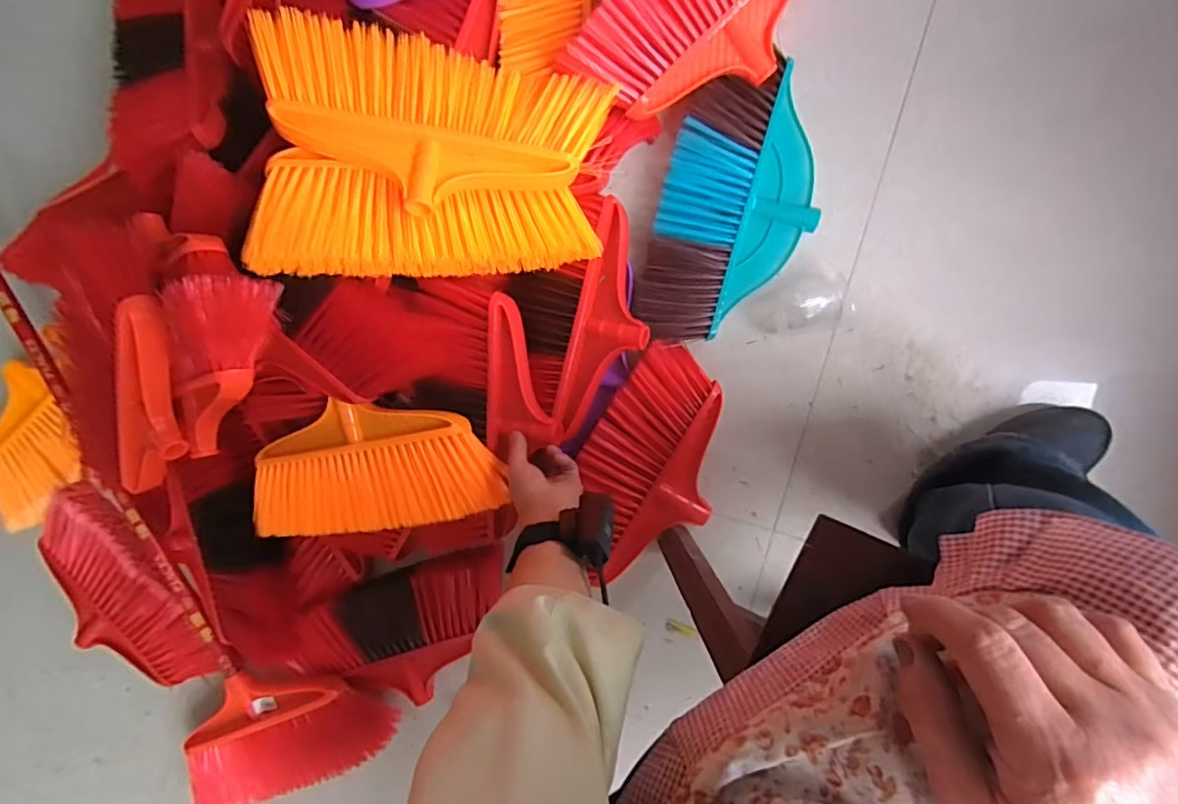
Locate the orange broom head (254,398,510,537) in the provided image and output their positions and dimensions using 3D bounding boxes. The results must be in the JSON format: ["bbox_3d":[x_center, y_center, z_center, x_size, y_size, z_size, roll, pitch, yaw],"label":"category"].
[{"bbox_3d":[-0.280,0.080,0.716,0.363,0.067,0.163,-8,92,9],"label":"orange broom head"}]

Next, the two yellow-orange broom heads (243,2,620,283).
[{"bbox_3d":[-0.164,-0.261,0.612,0.362,0.080,0.255,2,95,-15],"label":"two yellow-orange broom heads"}]

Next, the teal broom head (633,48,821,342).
[{"bbox_3d":[0.185,-0.242,0.704,0.189,0.054,0.349,12,95,8],"label":"teal broom head"}]

